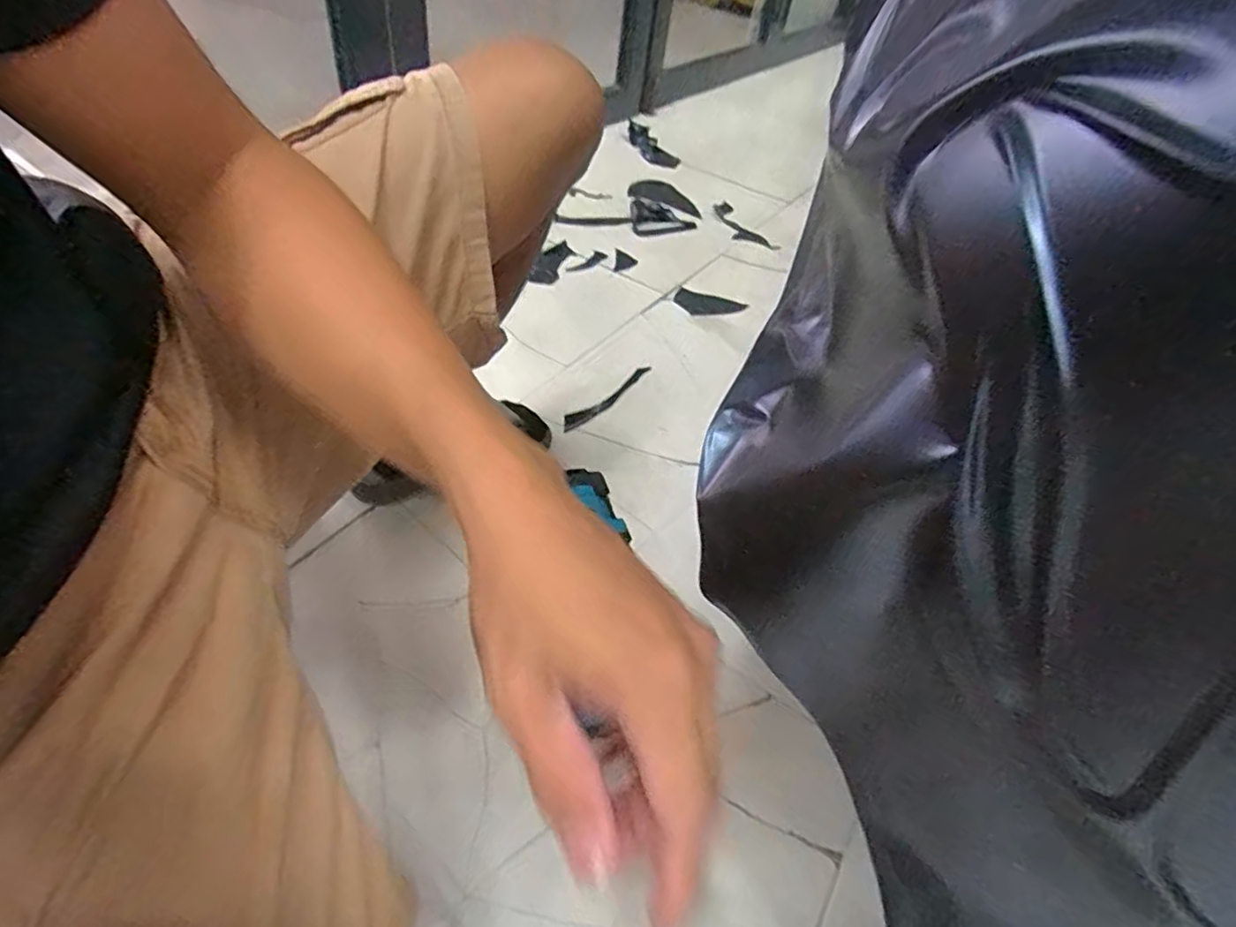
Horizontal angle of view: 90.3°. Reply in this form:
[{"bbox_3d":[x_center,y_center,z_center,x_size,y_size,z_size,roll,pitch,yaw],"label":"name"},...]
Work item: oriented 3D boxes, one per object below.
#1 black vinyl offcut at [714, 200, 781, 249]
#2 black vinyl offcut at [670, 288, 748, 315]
[{"bbox_3d":[0.278,-0.542,1.413,0.070,0.010,0.223,-14,52,-23],"label":"black vinyl offcut"},{"bbox_3d":[0.172,-0.301,1.176,0.134,0.011,0.083,20,46,10],"label":"black vinyl offcut"}]

